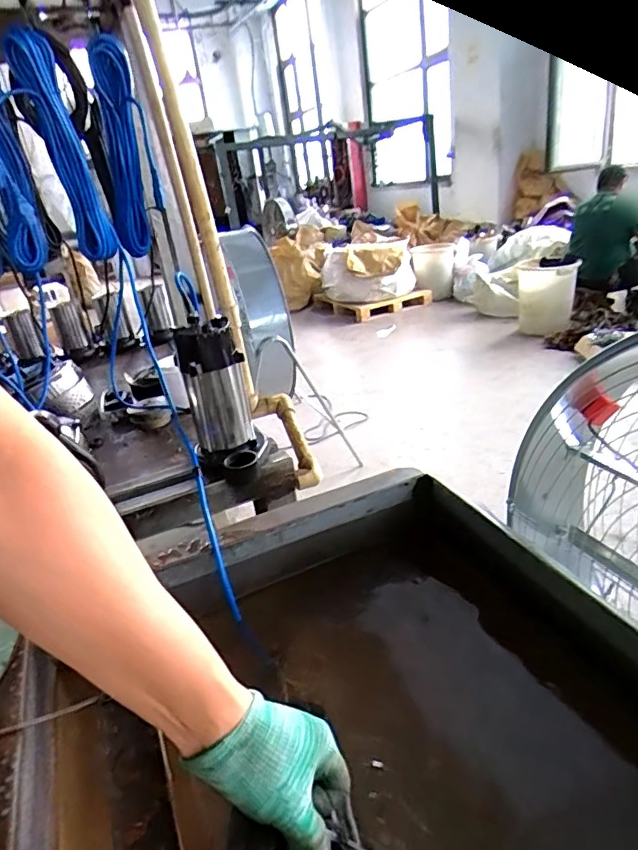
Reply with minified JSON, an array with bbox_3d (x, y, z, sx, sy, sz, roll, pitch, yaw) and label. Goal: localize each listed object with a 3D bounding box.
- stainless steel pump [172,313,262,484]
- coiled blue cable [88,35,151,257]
[{"bbox_3d":[-0.156,-0.030,0.802,0.098,0.222,0.116,-13,26,-8],"label":"stainless steel pump"},{"bbox_3d":[-0.347,-0.477,0.937,0.084,0.329,0.074,-15,26,-13],"label":"coiled blue cable"}]

